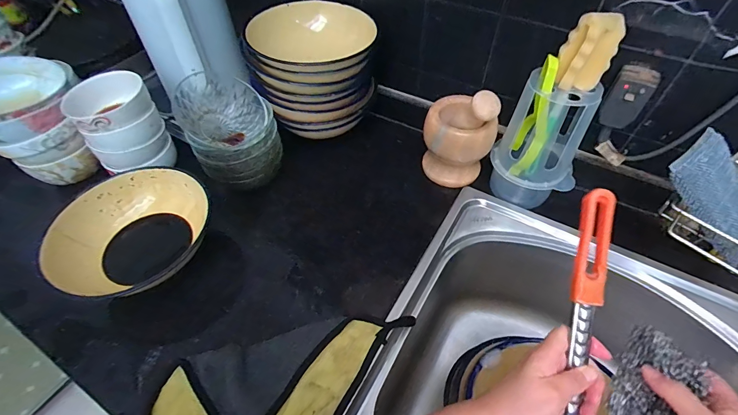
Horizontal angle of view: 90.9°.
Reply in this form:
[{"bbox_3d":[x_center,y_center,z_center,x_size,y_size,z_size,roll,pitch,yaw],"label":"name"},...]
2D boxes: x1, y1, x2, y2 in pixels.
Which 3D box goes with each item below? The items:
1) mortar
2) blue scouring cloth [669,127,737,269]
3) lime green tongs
[{"bbox_3d":[0.136,-0.101,0.558,0.102,0.113,0.091,16,53,13],"label":"mortar"},{"bbox_3d":[0.354,-0.014,0.365,0.087,0.012,0.115,-41,95,-17],"label":"blue scouring cloth"},{"bbox_3d":[0.218,-0.109,0.473,0.035,0.152,0.041,20,54,16],"label":"lime green tongs"}]

